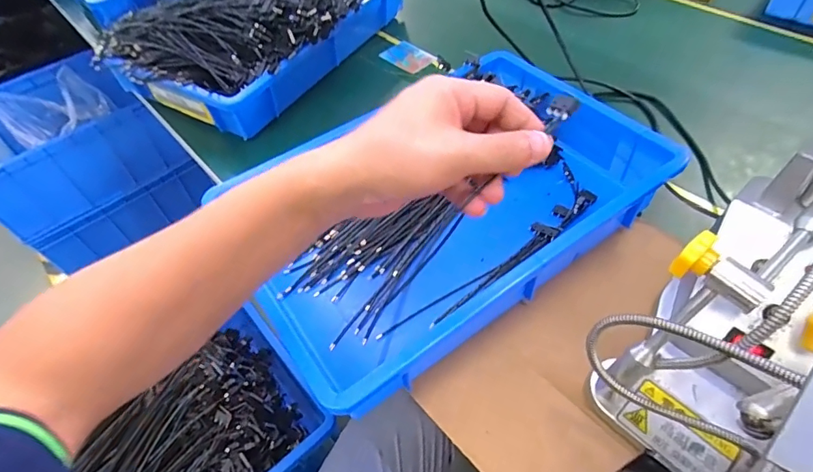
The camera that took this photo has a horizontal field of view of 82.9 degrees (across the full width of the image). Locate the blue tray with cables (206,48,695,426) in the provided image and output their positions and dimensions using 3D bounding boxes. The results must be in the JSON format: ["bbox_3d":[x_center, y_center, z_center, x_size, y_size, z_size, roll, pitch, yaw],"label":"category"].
[{"bbox_3d":[0.046,-0.036,0.513,0.429,0.087,0.276,-30,55,-20],"label":"blue tray with cables"}]

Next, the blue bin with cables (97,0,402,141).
[{"bbox_3d":[-0.242,-0.373,0.771,0.310,0.175,0.457,24,57,21],"label":"blue bin with cables"}]

